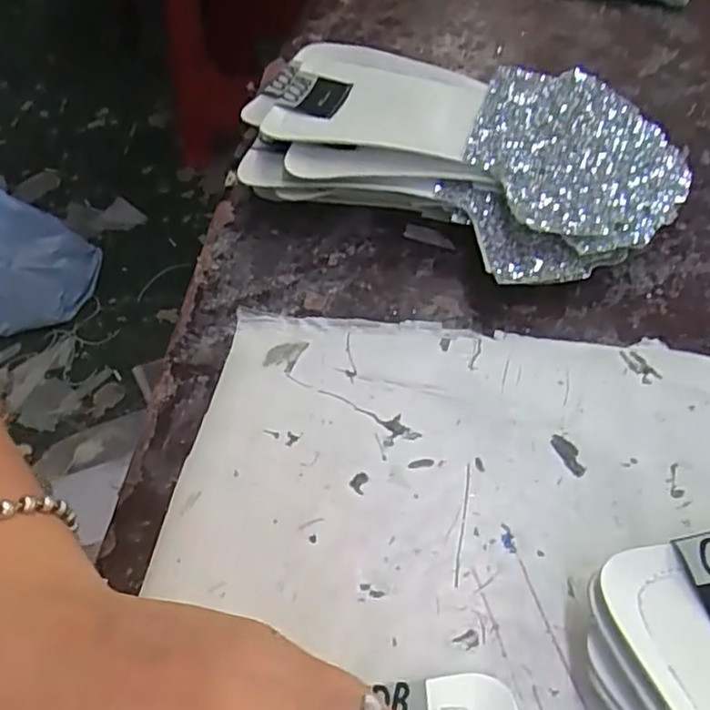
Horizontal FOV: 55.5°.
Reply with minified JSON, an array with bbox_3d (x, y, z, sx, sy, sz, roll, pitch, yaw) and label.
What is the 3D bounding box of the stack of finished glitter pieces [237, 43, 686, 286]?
[{"bbox_3d":[0.049,-0.114,0.352,0.227,0.045,0.157,24,58,18],"label":"stack of finished glitter pieces"}]

